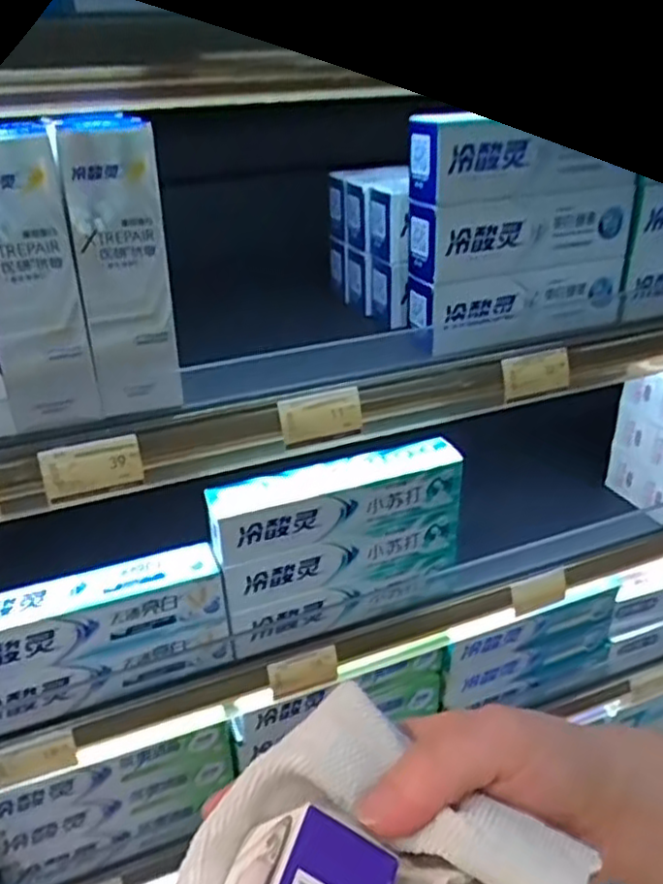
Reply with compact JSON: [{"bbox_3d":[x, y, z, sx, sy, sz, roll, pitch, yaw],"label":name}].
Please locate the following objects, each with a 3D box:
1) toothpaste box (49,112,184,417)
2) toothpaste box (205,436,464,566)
[{"bbox_3d":[-0.136,-0.114,0.469,0.057,0.182,0.041,-7,30,-8],"label":"toothpaste box"},{"bbox_3d":[0.009,0.050,0.625,0.229,0.059,0.037,-12,31,-16],"label":"toothpaste box"}]

